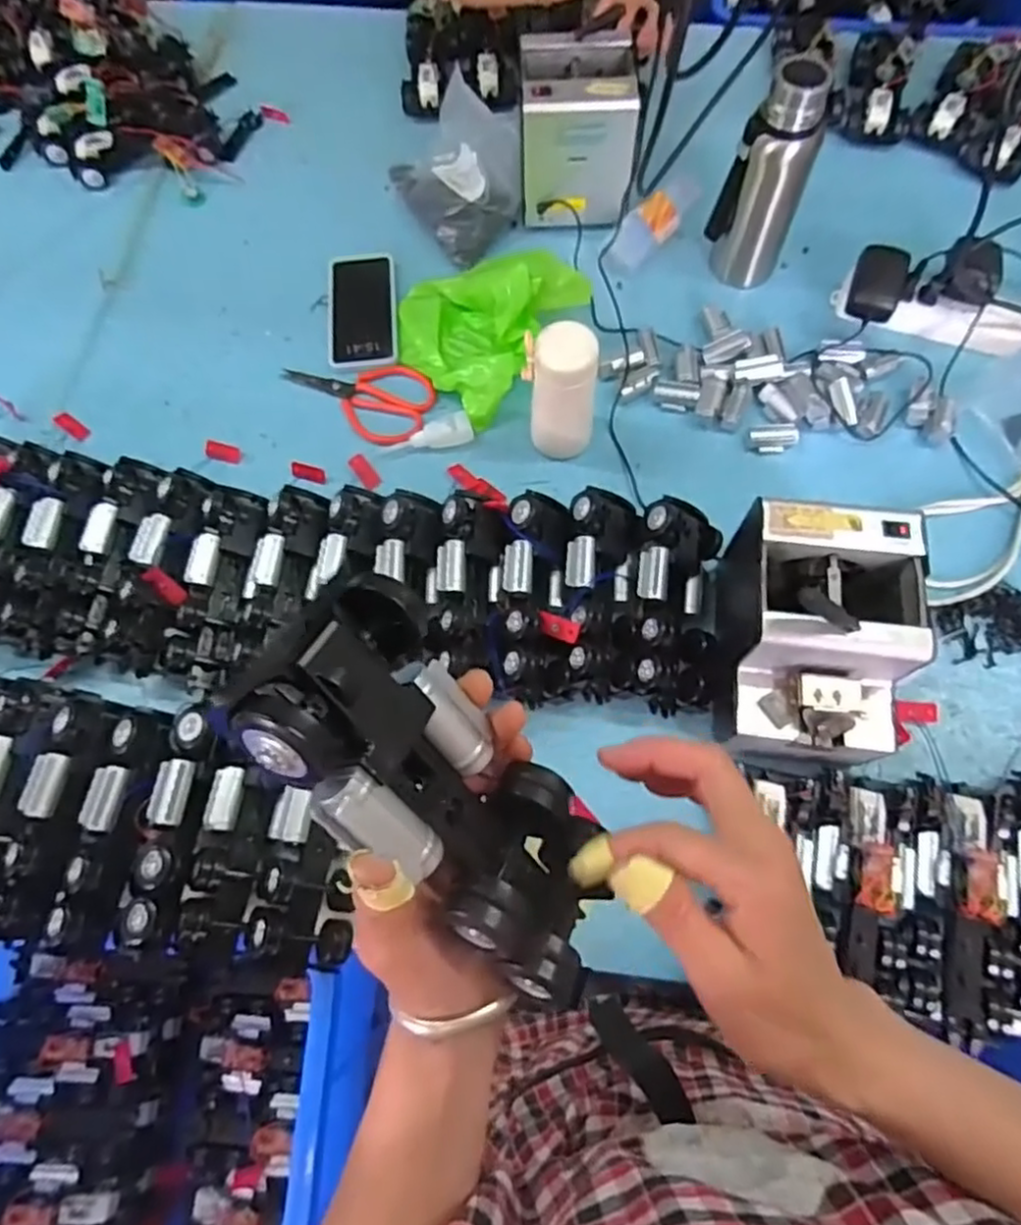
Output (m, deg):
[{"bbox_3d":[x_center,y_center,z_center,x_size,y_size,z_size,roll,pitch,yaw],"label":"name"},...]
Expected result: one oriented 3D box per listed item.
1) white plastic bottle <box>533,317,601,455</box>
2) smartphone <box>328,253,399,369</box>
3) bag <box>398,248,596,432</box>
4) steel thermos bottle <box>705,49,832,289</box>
[{"bbox_3d":[0.053,-0.212,0.673,0.061,0.133,0.059,3,70,4],"label":"white plastic bottle"},{"bbox_3d":[-0.174,-0.356,0.806,0.081,0.013,0.169,-6,69,0],"label":"smartphone"},{"bbox_3d":[-0.043,-0.334,0.745,0.183,0.103,0.183,38,76,15],"label":"bag"},{"bbox_3d":[0.270,-0.451,0.721,0.080,0.207,0.061,29,72,13],"label":"steel thermos bottle"}]

